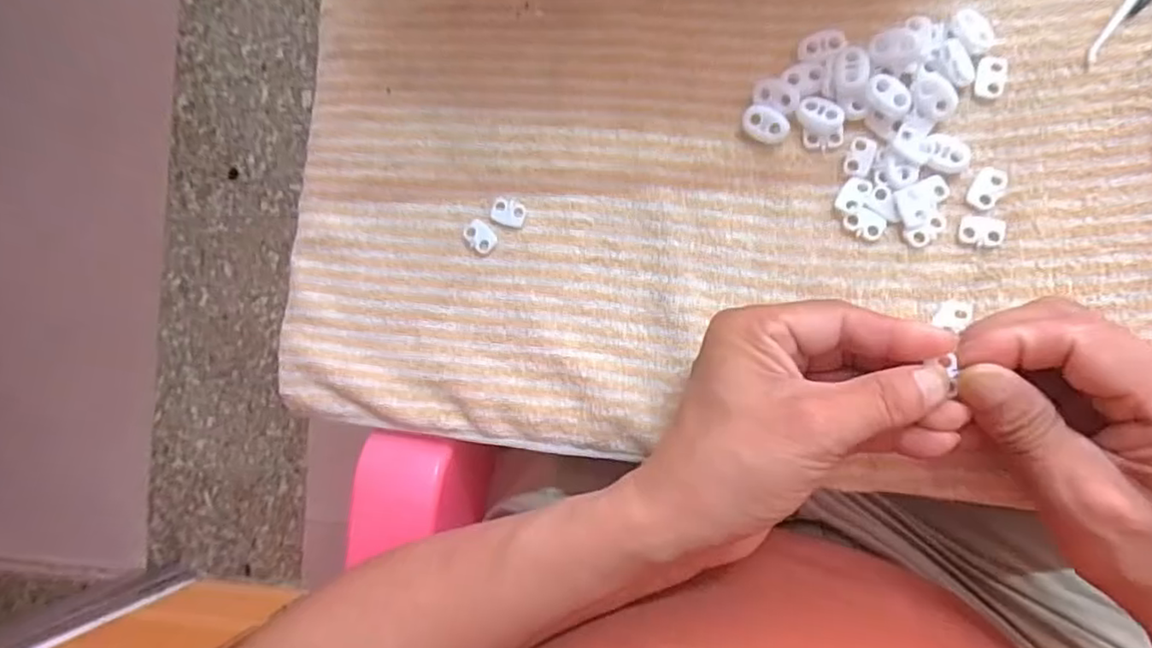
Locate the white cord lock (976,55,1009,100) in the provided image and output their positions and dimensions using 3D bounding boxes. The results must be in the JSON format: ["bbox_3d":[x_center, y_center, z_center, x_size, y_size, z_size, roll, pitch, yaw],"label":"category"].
[{"bbox_3d":[0.192,-0.114,0.290,0.013,0.004,0.019,15,90,10],"label":"white cord lock"}]

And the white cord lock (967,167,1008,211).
[{"bbox_3d":[0.188,-0.063,0.287,0.013,0.004,0.021,29,92,10],"label":"white cord lock"}]

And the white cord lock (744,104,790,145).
[{"bbox_3d":[0.091,-0.096,0.302,0.022,0.004,0.016,29,113,14],"label":"white cord lock"}]

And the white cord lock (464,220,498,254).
[{"bbox_3d":[-0.050,-0.045,0.326,0.018,0.004,0.013,41,94,9],"label":"white cord lock"}]

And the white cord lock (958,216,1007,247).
[{"bbox_3d":[0.185,-0.043,0.286,0.018,0.004,0.013,7,88,10],"label":"white cord lock"}]

